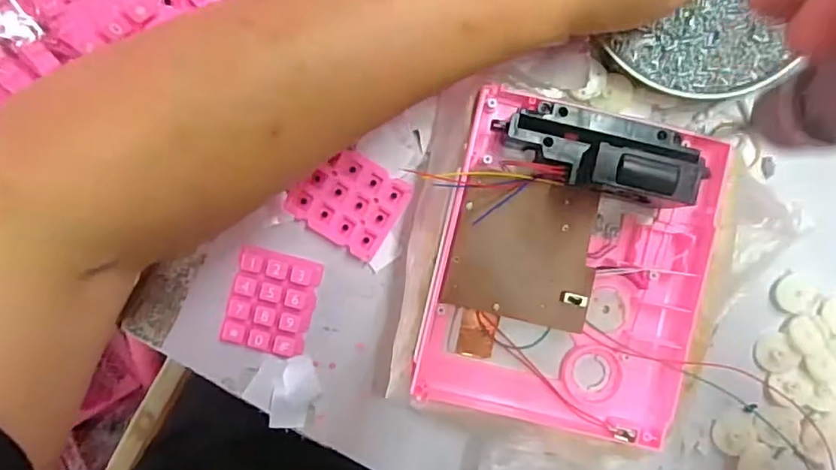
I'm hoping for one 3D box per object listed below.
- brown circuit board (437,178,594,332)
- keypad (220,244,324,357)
[{"bbox_3d":[0.055,0.008,0.288,0.073,0.009,0.071,11,94,0],"label":"brown circuit board"},{"bbox_3d":[-0.085,0.039,0.326,0.047,0.008,0.057,16,94,0],"label":"keypad"}]

